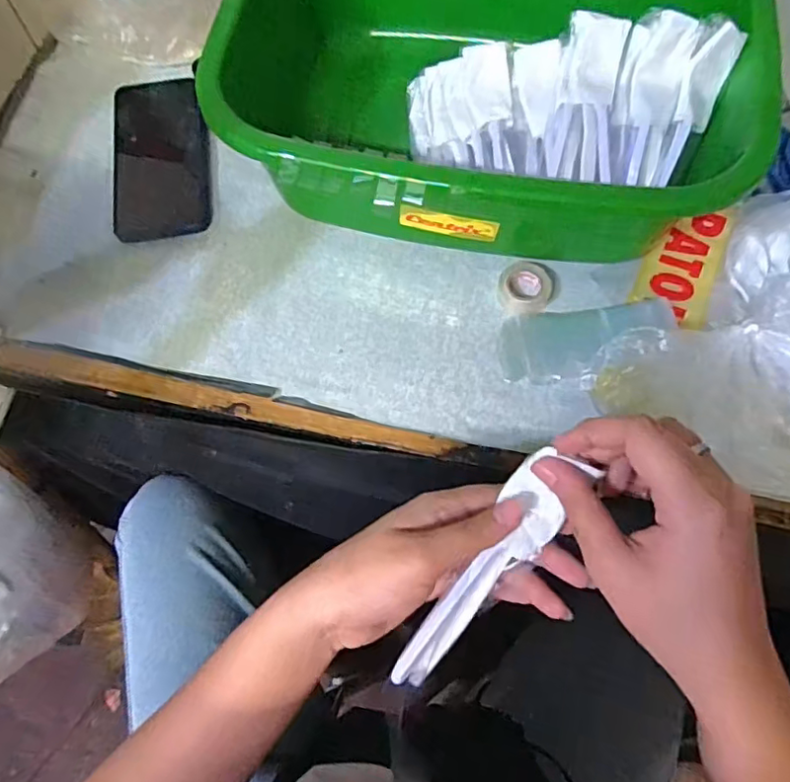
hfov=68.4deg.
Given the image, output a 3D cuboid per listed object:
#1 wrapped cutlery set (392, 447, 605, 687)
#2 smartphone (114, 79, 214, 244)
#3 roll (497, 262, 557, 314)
[{"bbox_3d":[0.050,0.097,0.317,0.034,0.027,0.155,36,97,15],"label":"wrapped cutlery set"},{"bbox_3d":[-0.209,-0.218,0.527,0.083,0.016,0.184,-7,66,-3],"label":"smartphone"},{"bbox_3d":[0.104,-0.082,0.460,0.042,0.012,0.040,0,66,0],"label":"roll"}]

